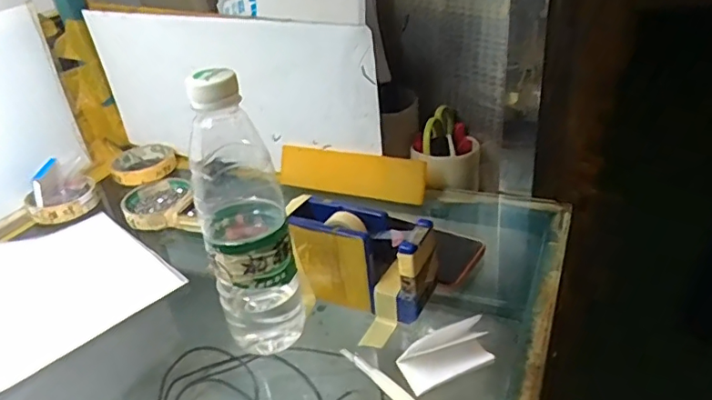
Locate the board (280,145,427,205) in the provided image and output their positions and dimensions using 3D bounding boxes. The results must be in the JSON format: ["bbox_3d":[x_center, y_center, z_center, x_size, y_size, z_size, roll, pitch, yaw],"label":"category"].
[{"bbox_3d":[-0.010,-0.033,0.644,0.187,0.051,0.013,10,5,25],"label":"board"}]

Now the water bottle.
[{"bbox_3d":[-0.082,0.017,0.404,0.060,0.226,0.062,-11,31,-5],"label":"water bottle"}]

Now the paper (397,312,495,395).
[{"bbox_3d":[0.068,0.116,0.404,0.064,0.033,0.028,-15,32,-12],"label":"paper"}]

